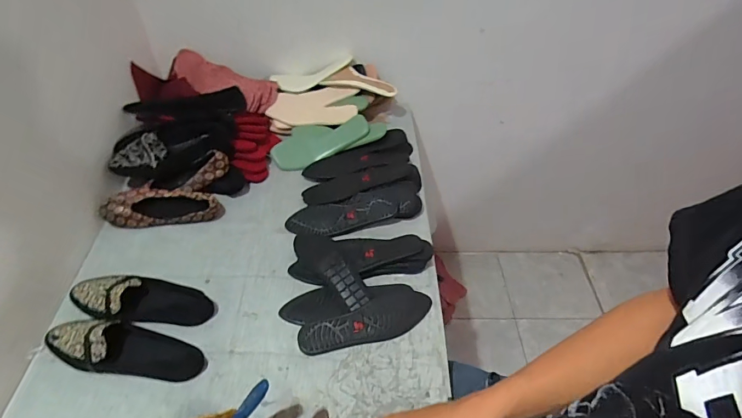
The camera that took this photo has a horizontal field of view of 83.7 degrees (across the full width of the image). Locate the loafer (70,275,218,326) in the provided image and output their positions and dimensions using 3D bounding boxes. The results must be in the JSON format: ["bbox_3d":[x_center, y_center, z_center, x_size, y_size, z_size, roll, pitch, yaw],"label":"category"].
[{"bbox_3d":[-0.402,0.156,0.723,0.249,0.050,0.088,3,48,3],"label":"loafer"}]

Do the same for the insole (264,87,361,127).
[{"bbox_3d":[-0.143,-0.261,1.044,0.214,0.019,0.102,1,74,4],"label":"insole"}]

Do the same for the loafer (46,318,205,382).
[{"bbox_3d":[-0.396,0.219,0.667,0.253,0.057,0.081,4,48,4],"label":"loafer"}]

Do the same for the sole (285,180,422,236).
[{"bbox_3d":[-0.032,0.001,0.868,0.278,0.031,0.085,-14,49,-13],"label":"sole"}]

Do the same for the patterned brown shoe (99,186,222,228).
[{"bbox_3d":[-0.428,-0.006,0.858,0.229,0.049,0.069,-3,48,-3],"label":"patterned brown shoe"}]

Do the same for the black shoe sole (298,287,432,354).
[{"bbox_3d":[-0.006,0.196,0.719,0.234,0.018,0.070,-18,50,-16],"label":"black shoe sole"}]

